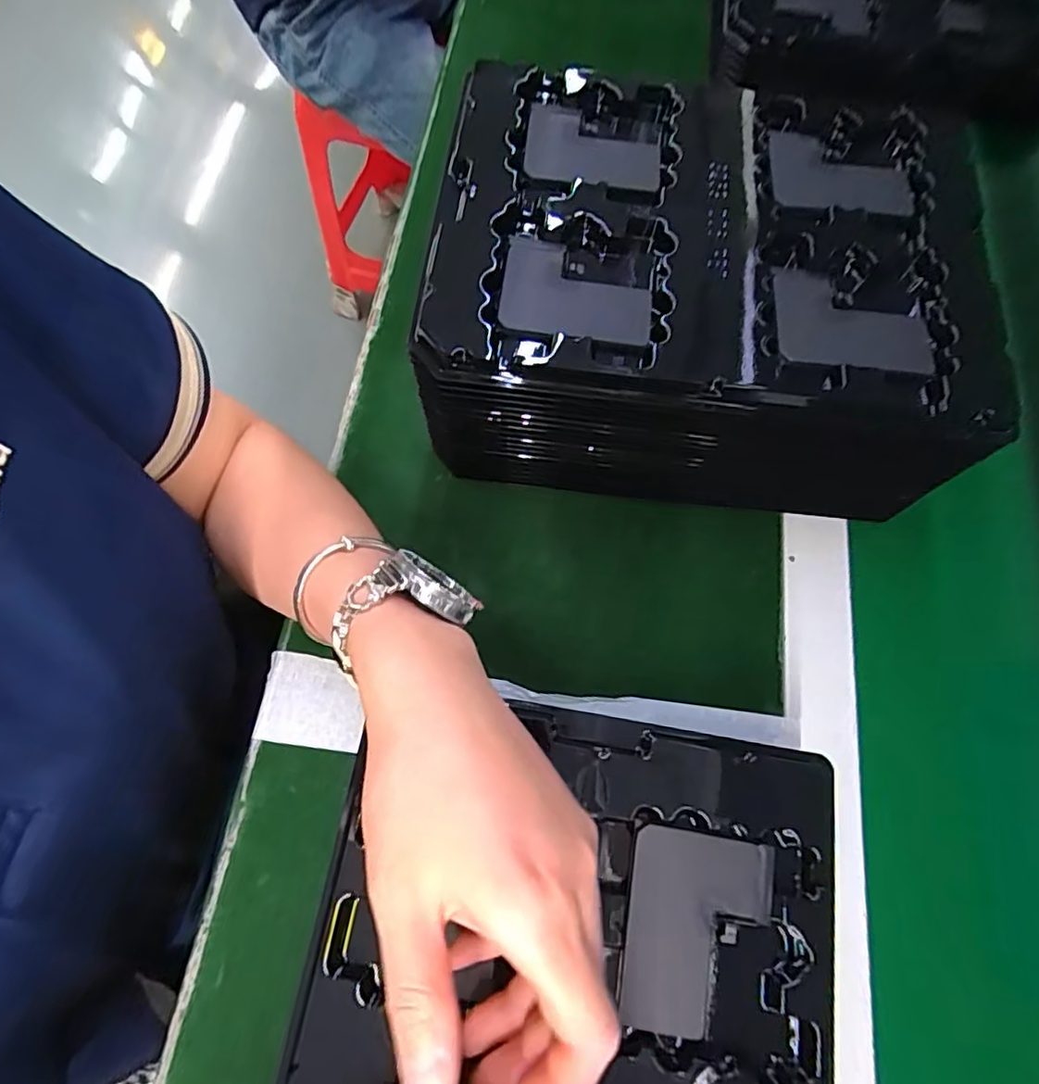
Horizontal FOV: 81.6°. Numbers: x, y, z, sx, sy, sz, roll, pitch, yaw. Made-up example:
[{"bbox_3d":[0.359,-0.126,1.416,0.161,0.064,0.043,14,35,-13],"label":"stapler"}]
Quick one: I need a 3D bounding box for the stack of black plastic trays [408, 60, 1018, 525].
[{"bbox_3d":[0.098,-0.145,0.369,0.279,0.128,0.205,7,69,2],"label":"stack of black plastic trays"}]

